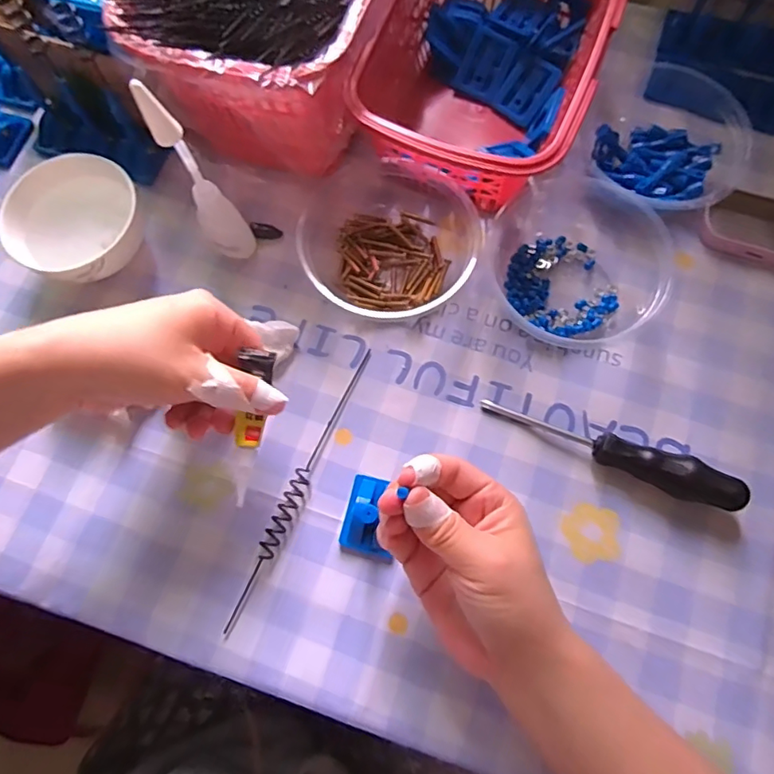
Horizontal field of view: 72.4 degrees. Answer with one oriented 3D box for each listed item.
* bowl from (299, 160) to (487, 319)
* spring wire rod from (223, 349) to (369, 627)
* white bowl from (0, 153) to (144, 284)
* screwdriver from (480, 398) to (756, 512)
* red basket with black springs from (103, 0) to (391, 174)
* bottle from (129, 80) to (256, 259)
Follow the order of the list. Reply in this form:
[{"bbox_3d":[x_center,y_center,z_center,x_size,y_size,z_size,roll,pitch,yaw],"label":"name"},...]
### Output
[{"bbox_3d":[-0.001,-0.111,0.366,0.116,0.038,0.125,-29,77,-5],"label":"bowl"},{"bbox_3d":[-0.055,0.060,0.337,0.011,0.007,0.190,24,78,8],"label":"spring wire rod"},{"bbox_3d":[-0.209,-0.111,0.369,0.085,0.048,0.087,0,76,2],"label":"white bowl"},{"bbox_3d":[0.137,0.037,0.326,0.157,0.028,0.023,24,78,8],"label":"screwdriver"},{"bbox_3d":[-0.072,-0.272,0.371,0.157,0.101,0.229,18,77,6],"label":"red basket with black springs"},{"bbox_3d":[-0.111,-0.118,0.318,0.028,0.137,0.021,8,76,4],"label":"bottle"}]

